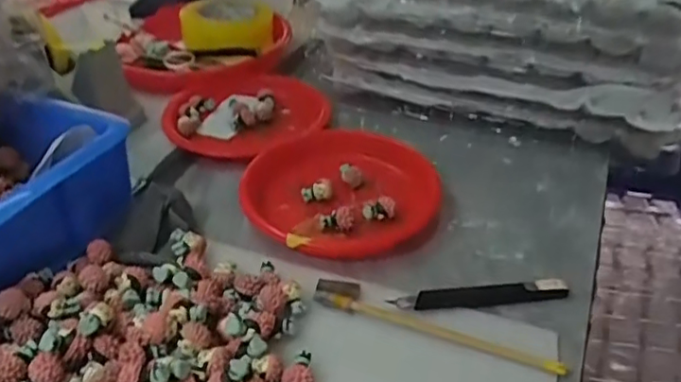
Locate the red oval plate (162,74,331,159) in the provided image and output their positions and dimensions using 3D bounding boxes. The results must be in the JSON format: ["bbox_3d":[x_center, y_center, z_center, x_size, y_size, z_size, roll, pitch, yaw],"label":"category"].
[{"bbox_3d":[-0.112,-0.085,0.659,0.186,0.025,0.162,12,37,14],"label":"red oval plate"}]

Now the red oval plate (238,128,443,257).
[{"bbox_3d":[0.001,-0.001,0.538,0.161,0.031,0.166,12,37,15],"label":"red oval plate"}]

